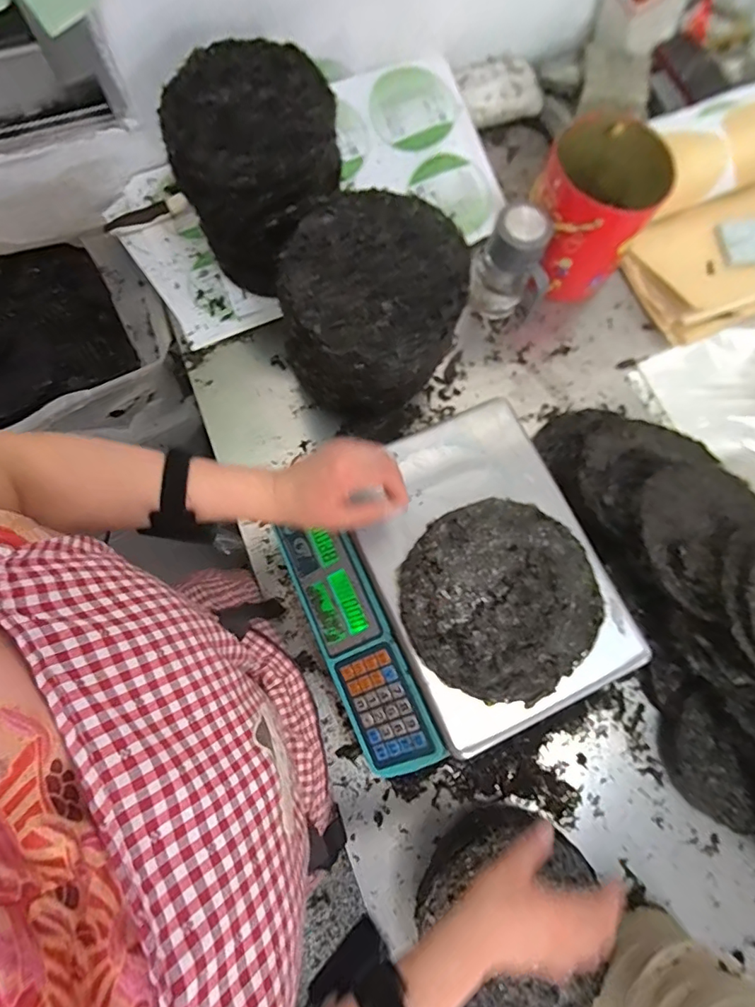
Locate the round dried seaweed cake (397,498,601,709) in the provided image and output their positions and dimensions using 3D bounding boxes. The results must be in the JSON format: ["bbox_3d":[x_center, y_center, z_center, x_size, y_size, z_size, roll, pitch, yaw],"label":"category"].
[{"bbox_3d":[0.127,0.095,0.504,0.193,0.022,0.192,1,74,-2],"label":"round dried seaweed cake"}]

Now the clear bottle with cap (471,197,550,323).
[{"bbox_3d":[0.190,-0.331,0.711,0.108,0.167,0.069,23,75,4],"label":"clear bottle with cap"}]

